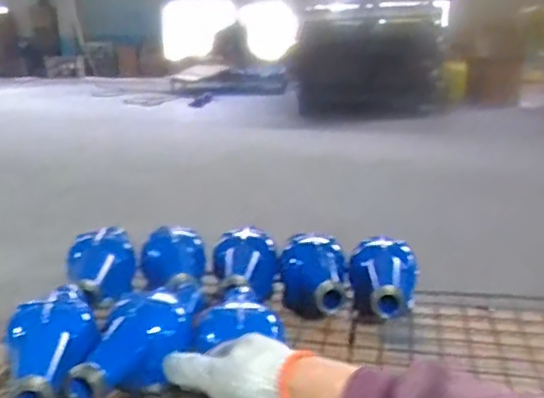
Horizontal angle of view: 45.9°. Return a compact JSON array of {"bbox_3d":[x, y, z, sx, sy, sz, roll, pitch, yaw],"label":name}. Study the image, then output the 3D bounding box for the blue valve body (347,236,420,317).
[{"bbox_3d":[0.144,0.116,0.843,0.086,0.089,0.155,3,15,8],"label":"blue valve body"}]

